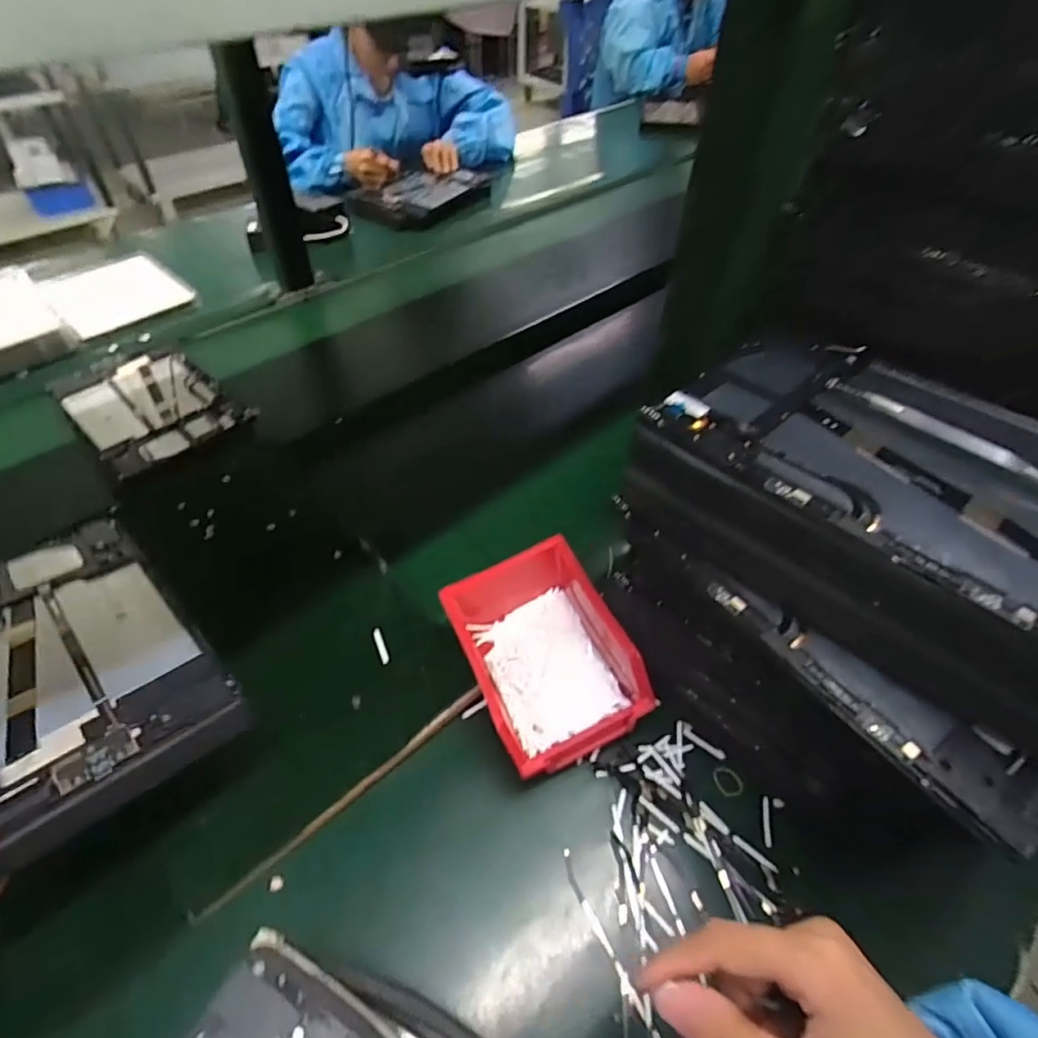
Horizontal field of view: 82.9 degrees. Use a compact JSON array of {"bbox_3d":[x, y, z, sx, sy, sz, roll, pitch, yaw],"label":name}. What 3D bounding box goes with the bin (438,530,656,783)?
[{"bbox_3d":[0.013,0.091,0.441,0.108,0.071,0.170,-17,51,-15],"label":"bin"}]

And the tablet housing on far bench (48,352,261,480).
[{"bbox_3d":[-0.429,-0.134,0.685,0.148,0.007,0.219,-36,58,-28],"label":"tablet housing on far bench"}]

